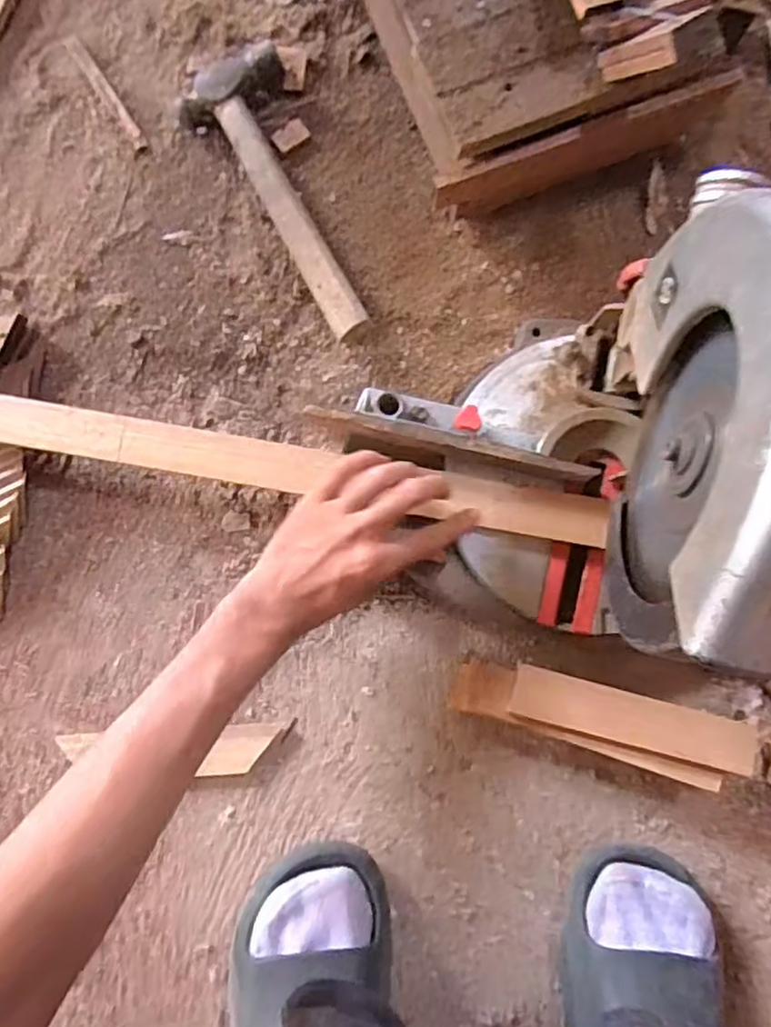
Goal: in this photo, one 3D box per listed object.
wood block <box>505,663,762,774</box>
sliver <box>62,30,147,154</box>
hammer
[{"bbox_3d":[0.176,0.149,0.485,0.167,0.005,0.036,14,86,2],"label":"wood block"},{"bbox_3d":[-0.239,-0.361,0.573,0.015,0.004,0.125,-34,85,-2],"label":"sliver"},{"bbox_3d":[-0.070,-0.260,0.547,0.085,0.034,0.243,-31,85,-1],"label":"hammer"}]

